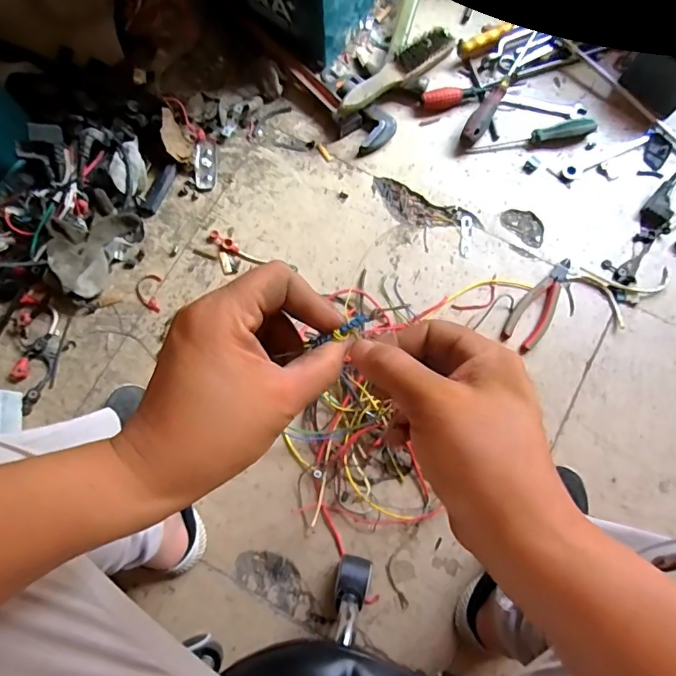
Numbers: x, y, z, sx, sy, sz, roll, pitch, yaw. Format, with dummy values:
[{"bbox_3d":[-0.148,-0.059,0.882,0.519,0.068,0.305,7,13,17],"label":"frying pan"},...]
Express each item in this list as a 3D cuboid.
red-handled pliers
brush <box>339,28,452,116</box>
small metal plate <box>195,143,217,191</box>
[{"bbox_3d":[0.293,-0.051,0.707,0.051,0.010,0.152,36,81,9],"label":"red-handled pliers"},{"bbox_3d":[0.098,-0.411,0.751,0.238,0.044,0.034,-41,79,-19],"label":"brush"},{"bbox_3d":[-0.205,-0.267,0.765,0.031,0.006,0.078,1,79,-14],"label":"small metal plate"}]

